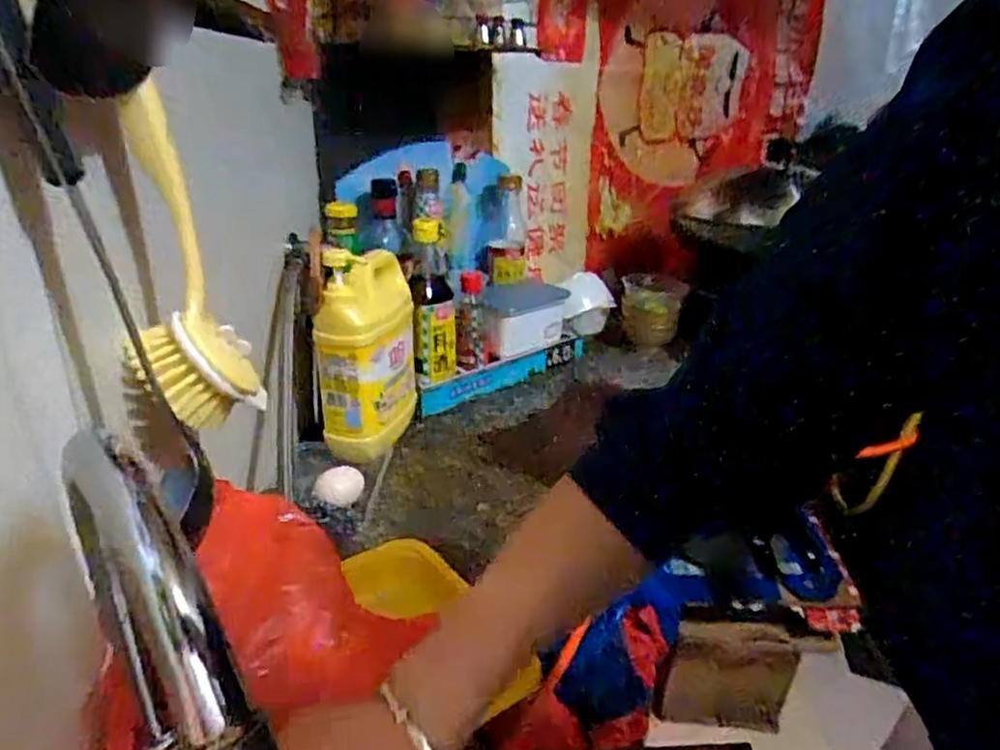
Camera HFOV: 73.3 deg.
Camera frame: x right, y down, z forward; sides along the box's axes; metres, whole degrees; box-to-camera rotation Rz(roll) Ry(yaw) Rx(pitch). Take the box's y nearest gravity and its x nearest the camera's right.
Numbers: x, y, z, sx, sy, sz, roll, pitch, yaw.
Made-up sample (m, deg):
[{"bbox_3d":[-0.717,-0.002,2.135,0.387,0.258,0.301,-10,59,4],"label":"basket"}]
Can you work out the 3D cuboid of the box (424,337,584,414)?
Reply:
[{"bbox_3d":[0.014,-0.002,0.981,0.308,0.045,0.027,-19,31,-39],"label":"box"}]

